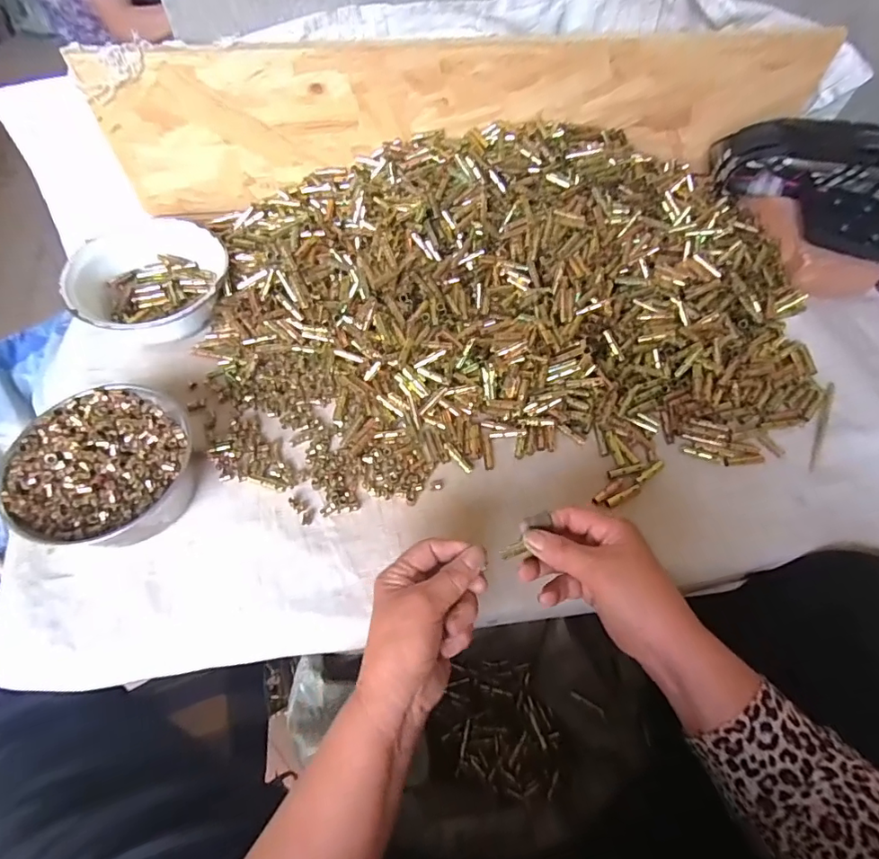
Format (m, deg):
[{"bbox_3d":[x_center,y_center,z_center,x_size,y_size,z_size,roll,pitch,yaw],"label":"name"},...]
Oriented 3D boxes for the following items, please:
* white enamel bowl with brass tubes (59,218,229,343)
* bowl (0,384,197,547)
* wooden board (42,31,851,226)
[{"bbox_3d":[-0.341,-0.176,0.607,0.175,0.050,0.180,0,62,-1],"label":"white enamel bowl with brass tubes"},{"bbox_3d":[-0.316,0.036,0.485,0.138,0.064,0.145,0,62,-1],"label":"bowl"},{"bbox_3d":[0.042,-0.388,0.633,0.861,0.169,0.017,-6,62,-4],"label":"wooden board"}]

